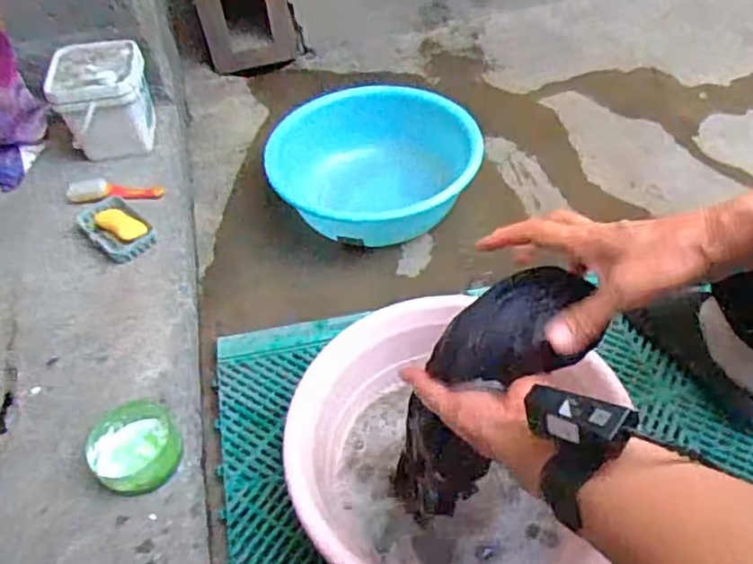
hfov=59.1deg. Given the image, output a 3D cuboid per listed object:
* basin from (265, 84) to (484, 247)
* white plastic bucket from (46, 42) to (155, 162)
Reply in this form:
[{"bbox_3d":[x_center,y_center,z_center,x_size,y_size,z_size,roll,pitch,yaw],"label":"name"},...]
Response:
[{"bbox_3d":[0.011,-0.226,1.199,0.322,0.112,0.334,-38,56,-24],"label":"basin"},{"bbox_3d":[-0.488,-0.325,1.180,0.153,0.140,0.154,-6,49,1],"label":"white plastic bucket"}]

